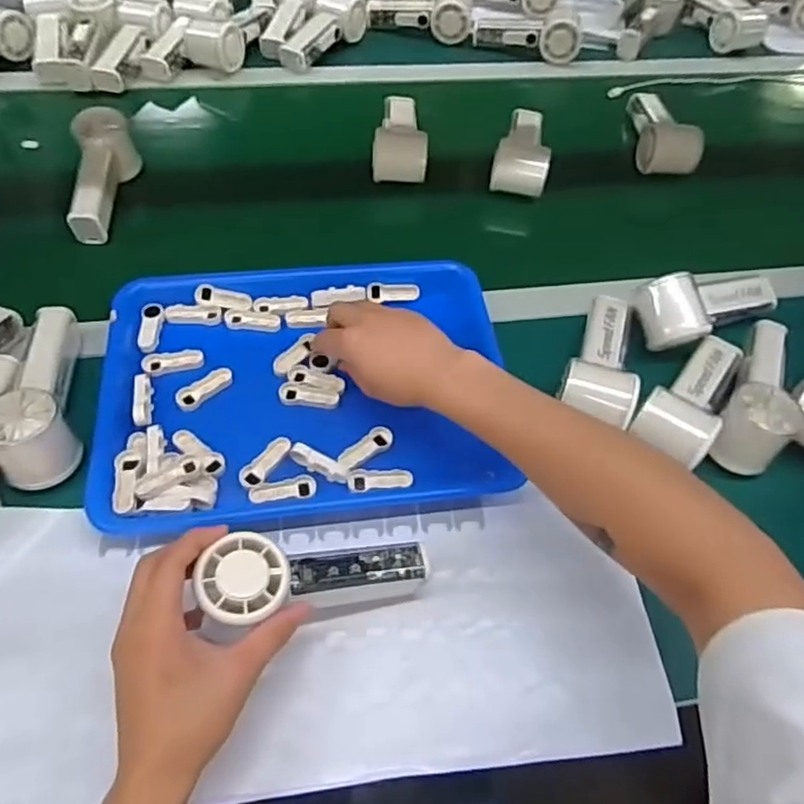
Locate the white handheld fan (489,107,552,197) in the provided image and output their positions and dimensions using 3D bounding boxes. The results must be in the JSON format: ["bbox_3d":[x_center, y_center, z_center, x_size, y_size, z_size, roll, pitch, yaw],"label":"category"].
[{"bbox_3d":[0.145,-0.304,0.734,0.065,0.061,0.155,13,55,5],"label":"white handheld fan"}]

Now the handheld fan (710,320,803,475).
[{"bbox_3d":[0.315,-0.010,0.537,0.052,0.052,0.153,27,58,14],"label":"handheld fan"}]

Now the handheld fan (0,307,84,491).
[{"bbox_3d":[-0.285,-0.011,0.489,0.052,0.060,0.146,-7,56,-9],"label":"handheld fan"}]

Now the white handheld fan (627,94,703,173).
[{"bbox_3d":[0.326,-0.339,0.774,0.067,0.071,0.157,9,55,2],"label":"white handheld fan"}]

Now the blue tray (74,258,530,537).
[{"bbox_3d":[-0.081,-0.020,0.533,0.330,0.031,0.242,-5,56,-8],"label":"blue tray"}]

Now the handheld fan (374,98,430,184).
[{"bbox_3d":[-0.005,-0.315,0.735,0.060,0.063,0.156,0,55,-4],"label":"handheld fan"}]

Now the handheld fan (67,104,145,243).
[{"bbox_3d":[-0.314,-0.238,0.639,0.049,0.067,0.142,-3,56,-7],"label":"handheld fan"}]

